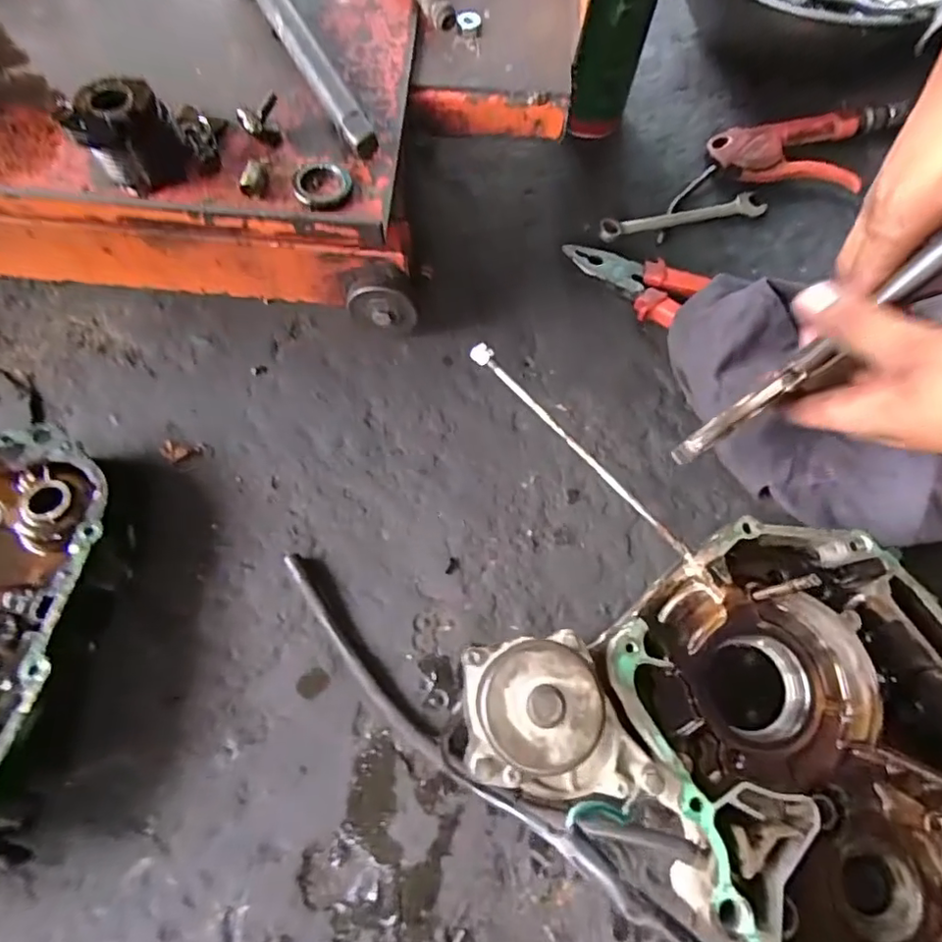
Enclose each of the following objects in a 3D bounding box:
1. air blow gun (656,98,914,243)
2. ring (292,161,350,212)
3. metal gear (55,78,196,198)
[{"bbox_3d":[0.275,-0.267,0.505,0.259,0.032,0.094,-11,68,-7],"label":"air blow gun"},{"bbox_3d":[-0.069,-0.134,0.270,0.025,0.006,0.028,0,67,-2],"label":"ring"},{"bbox_3d":[-0.150,-0.147,0.253,0.039,0.033,0.027,-24,70,-12],"label":"metal gear"}]

